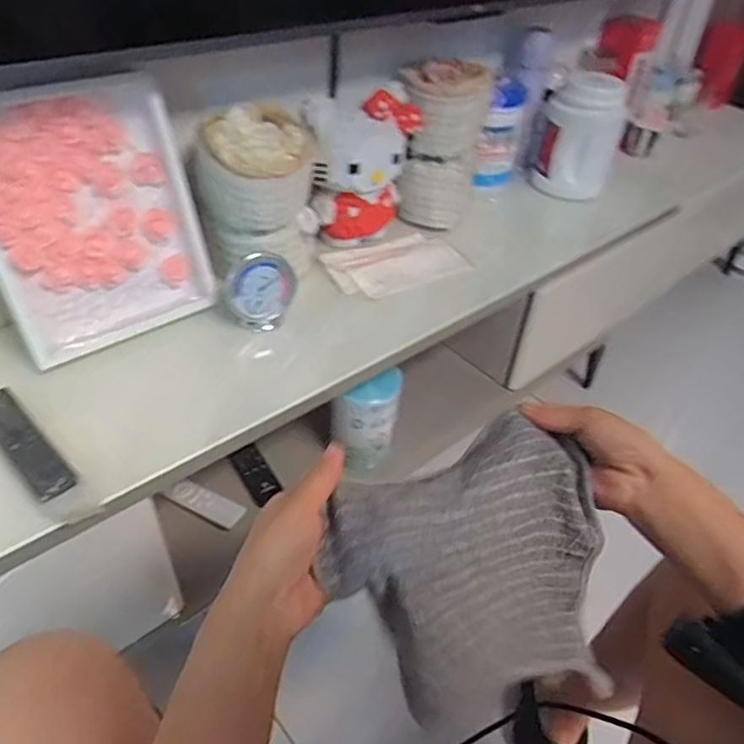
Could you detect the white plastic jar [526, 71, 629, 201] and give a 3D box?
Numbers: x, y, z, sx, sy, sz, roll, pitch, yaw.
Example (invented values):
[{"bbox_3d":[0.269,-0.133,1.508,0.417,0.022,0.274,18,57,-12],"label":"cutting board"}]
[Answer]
[{"bbox_3d":[0.375,-0.423,1.113,0.131,0.191,0.130,23,44,19],"label":"white plastic jar"}]

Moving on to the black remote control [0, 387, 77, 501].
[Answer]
[{"bbox_3d":[-0.333,0.066,0.595,0.150,0.018,0.037,34,49,29],"label":"black remote control"}]

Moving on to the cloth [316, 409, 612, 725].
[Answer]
[{"bbox_3d":[0.066,0.141,0.448,0.196,0.153,0.148,-12,44,-18],"label":"cloth"}]

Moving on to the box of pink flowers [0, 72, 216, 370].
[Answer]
[{"bbox_3d":[-0.313,-0.168,0.693,0.223,0.265,0.061,-28,33,-31],"label":"box of pink flowers"}]

